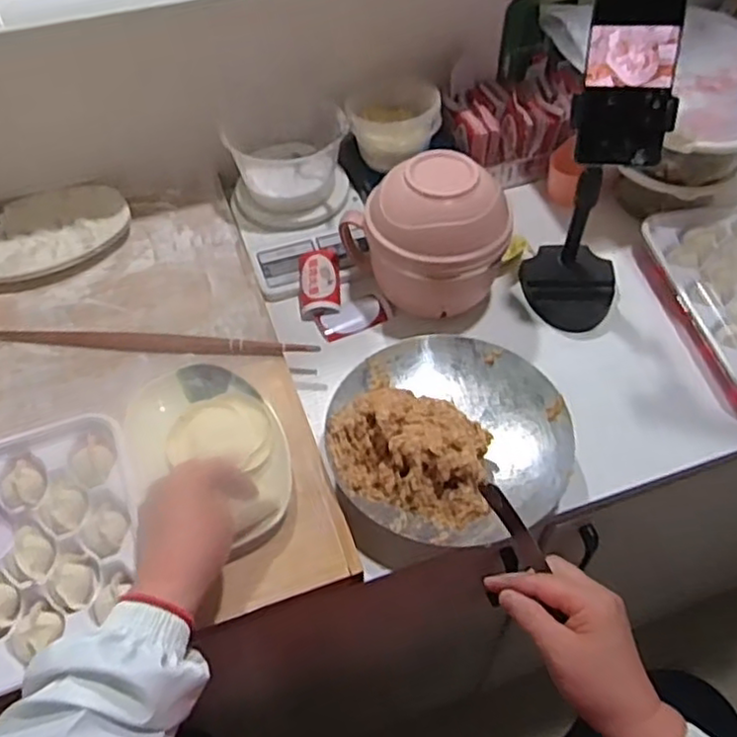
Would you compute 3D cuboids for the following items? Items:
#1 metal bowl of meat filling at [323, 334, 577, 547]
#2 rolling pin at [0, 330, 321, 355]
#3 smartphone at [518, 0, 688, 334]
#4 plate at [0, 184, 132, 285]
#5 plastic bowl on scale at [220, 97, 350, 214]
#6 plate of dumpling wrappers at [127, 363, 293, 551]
[{"bbox_3d":[0.074,0.052,0.622,0.215,0.058,0.219,-1,52,1],"label":"metal bowl of meat filling"},{"bbox_3d":[-0.228,-0.029,0.722,0.348,0.016,0.024,3,52,4],"label":"rolling pin"},{"bbox_3d":[0.226,-0.188,0.667,0.102,0.325,0.107,18,55,15],"label":"smartphone"},{"bbox_3d":[-0.394,-0.167,0.823,0.196,0.021,0.133,-30,57,-21],"label":"plate"},{"bbox_3d":[-0.098,-0.256,0.835,0.145,0.094,0.120,-10,52,-6],"label":"plastic bowl on scale"},{"bbox_3d":[-0.144,0.076,0.628,0.127,0.021,0.193,-24,55,-17],"label":"plate of dumpling wrappers"}]

